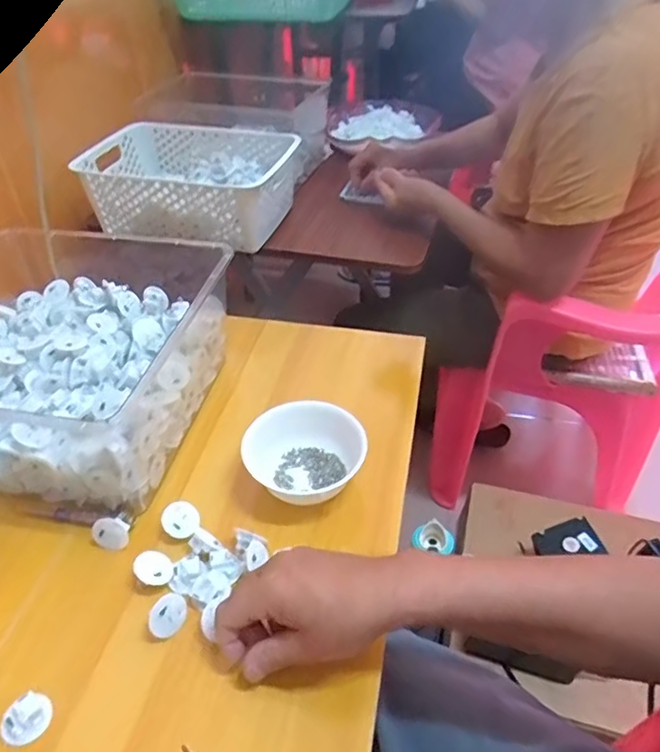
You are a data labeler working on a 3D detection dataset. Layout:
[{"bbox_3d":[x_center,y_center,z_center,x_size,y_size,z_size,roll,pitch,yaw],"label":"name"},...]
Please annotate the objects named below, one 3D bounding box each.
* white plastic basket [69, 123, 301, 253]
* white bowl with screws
[{"bbox_3d":[-0.215,-0.315,0.918,0.301,0.101,0.236,10,42,12],"label":"white plastic basket"},{"bbox_3d":[-0.028,0.077,0.558,0.114,0.056,0.100,23,46,25],"label":"white bowl with screws"}]

